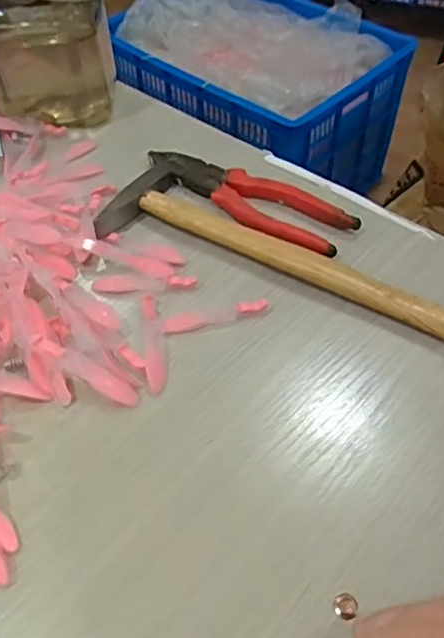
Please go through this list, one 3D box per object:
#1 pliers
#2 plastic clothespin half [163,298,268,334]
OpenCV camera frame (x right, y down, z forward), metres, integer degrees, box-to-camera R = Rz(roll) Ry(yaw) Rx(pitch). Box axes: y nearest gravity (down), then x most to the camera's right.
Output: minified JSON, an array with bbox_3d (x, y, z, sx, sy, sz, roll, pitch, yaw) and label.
[{"bbox_3d":[0.014,-0.101,0.463,0.188,0.014,0.059,29,58,23],"label":"pliers"},{"bbox_3d":[-0.005,-0.004,0.394,0.072,0.005,0.014,-13,52,-8],"label":"plastic clothespin half"}]

